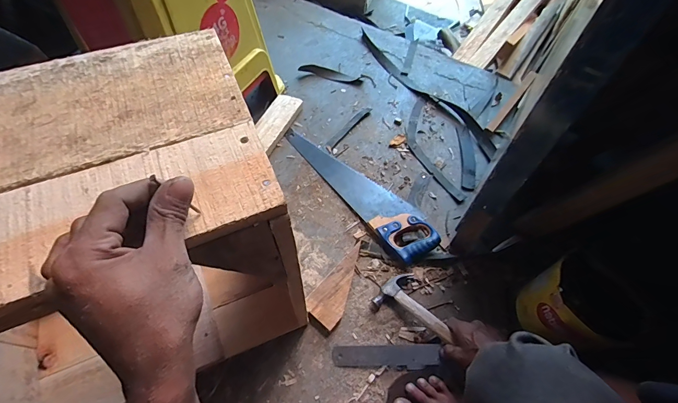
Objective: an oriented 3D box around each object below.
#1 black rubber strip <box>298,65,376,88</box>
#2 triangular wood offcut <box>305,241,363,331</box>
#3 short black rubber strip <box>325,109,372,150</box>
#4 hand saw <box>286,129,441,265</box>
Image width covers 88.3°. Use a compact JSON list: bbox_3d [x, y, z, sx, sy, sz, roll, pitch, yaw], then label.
[{"bbox_3d":[-0.003,-0.388,1.076,0.235,0.013,0.053,16,61,7],"label":"black rubber strip"},{"bbox_3d":[0.015,0.172,0.737,0.084,0.040,0.171,40,67,19],"label":"triangular wood offcut"},{"bbox_3d":[0.028,-0.206,0.964,0.027,0.013,0.180,37,66,18],"label":"short black rubber strip"},{"bbox_3d":[0.040,-0.049,0.856,0.112,0.044,0.481,-36,67,-20],"label":"hand saw"}]

